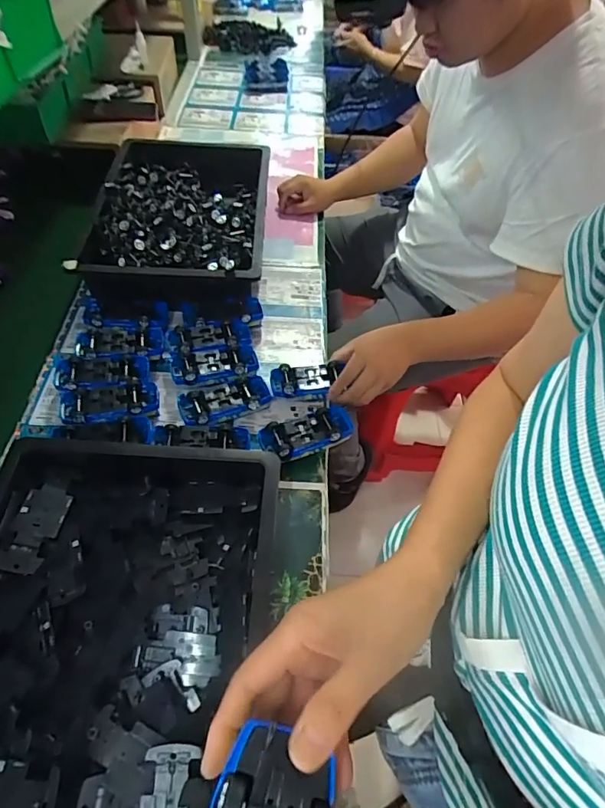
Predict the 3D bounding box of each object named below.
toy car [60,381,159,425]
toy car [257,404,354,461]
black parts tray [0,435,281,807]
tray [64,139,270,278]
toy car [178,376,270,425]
[{"bbox_3d":[-0.273,0.006,0.673,0.129,0.040,0.065,-9,54,-8],"label":"toy car"},{"bbox_3d":[0.006,0.038,0.656,0.129,0.028,0.061,-18,56,-14],"label":"toy car"},{"bbox_3d":[-0.199,0.239,0.448,0.317,0.069,0.444,2,53,0],"label":"black parts tray"},{"bbox_3d":[-0.229,-0.365,0.907,0.315,0.108,0.461,0,53,-1],"label":"tray"},{"bbox_3d":[-0.112,0.000,0.693,0.133,0.040,0.061,-21,56,-16],"label":"toy car"}]

